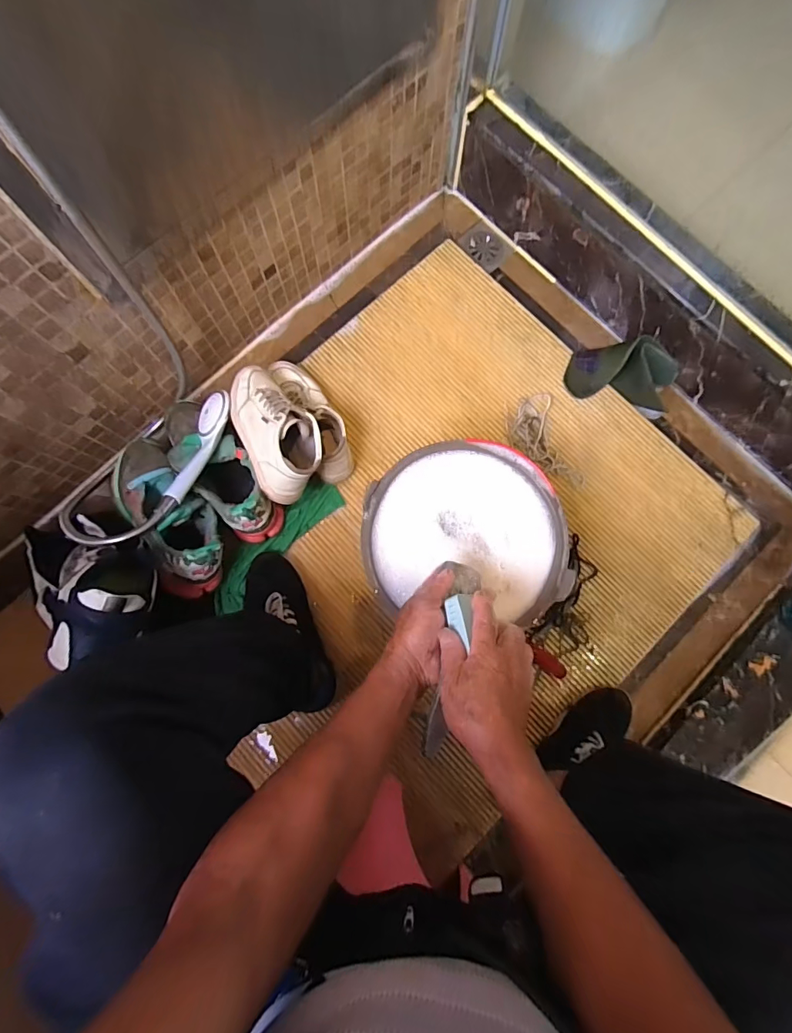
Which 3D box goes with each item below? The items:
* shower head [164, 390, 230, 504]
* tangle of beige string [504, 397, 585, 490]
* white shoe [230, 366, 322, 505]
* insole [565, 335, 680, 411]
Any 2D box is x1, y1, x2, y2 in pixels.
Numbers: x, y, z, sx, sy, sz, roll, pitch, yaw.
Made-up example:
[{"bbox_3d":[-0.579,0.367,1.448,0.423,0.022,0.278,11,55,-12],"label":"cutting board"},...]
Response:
[{"bbox_3d":[-0.306,-0.109,0.703,0.058,0.047,0.198,10,62,2],"label":"shower head"},{"bbox_3d":[0.261,-0.131,0.812,0.097,0.024,0.182,-19,81,-2],"label":"tangle of beige string"},{"bbox_3d":[-0.190,-0.142,0.694,0.111,0.084,0.223,-27,82,-6],"label":"white shoe"},{"bbox_3d":[0.412,-0.262,0.817,0.192,0.054,0.121,9,81,2],"label":"insole"}]

